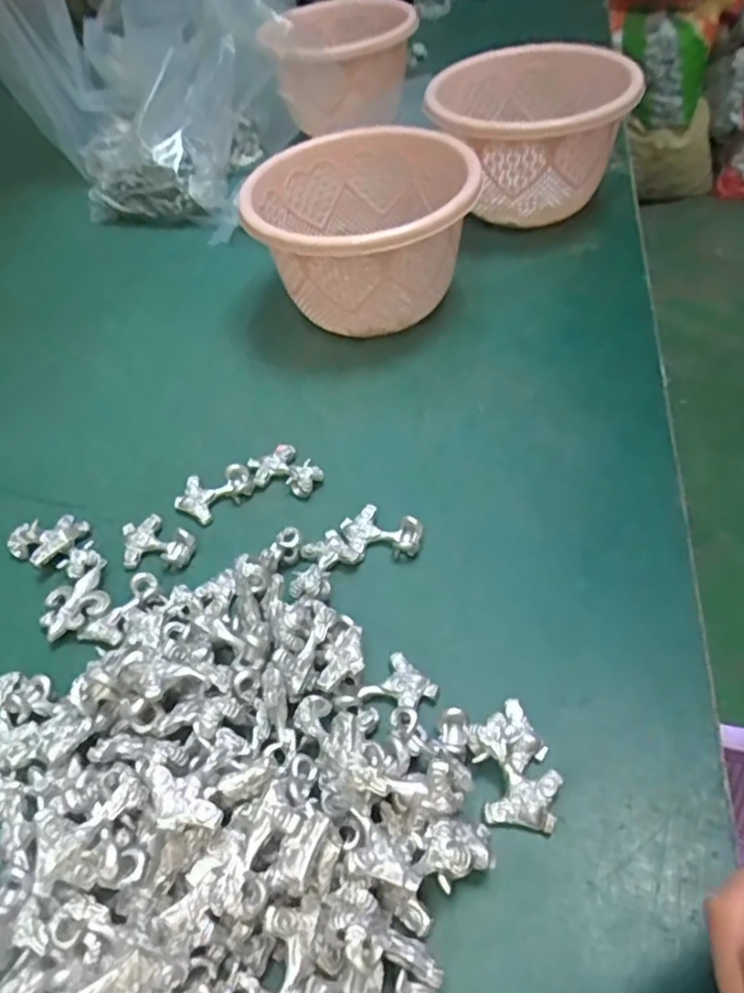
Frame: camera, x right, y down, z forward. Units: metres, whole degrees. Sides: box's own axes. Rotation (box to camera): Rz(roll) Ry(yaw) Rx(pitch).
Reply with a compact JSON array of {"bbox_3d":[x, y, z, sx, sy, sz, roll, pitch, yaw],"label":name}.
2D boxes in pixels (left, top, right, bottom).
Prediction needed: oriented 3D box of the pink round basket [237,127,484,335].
[{"bbox_3d":[-0.004,-0.168,0.451,0.138,0.093,0.133,-2,50,4],"label":"pink round basket"}]

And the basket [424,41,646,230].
[{"bbox_3d":[0.129,-0.287,0.541,0.138,0.092,0.185,19,55,19],"label":"basket"}]

